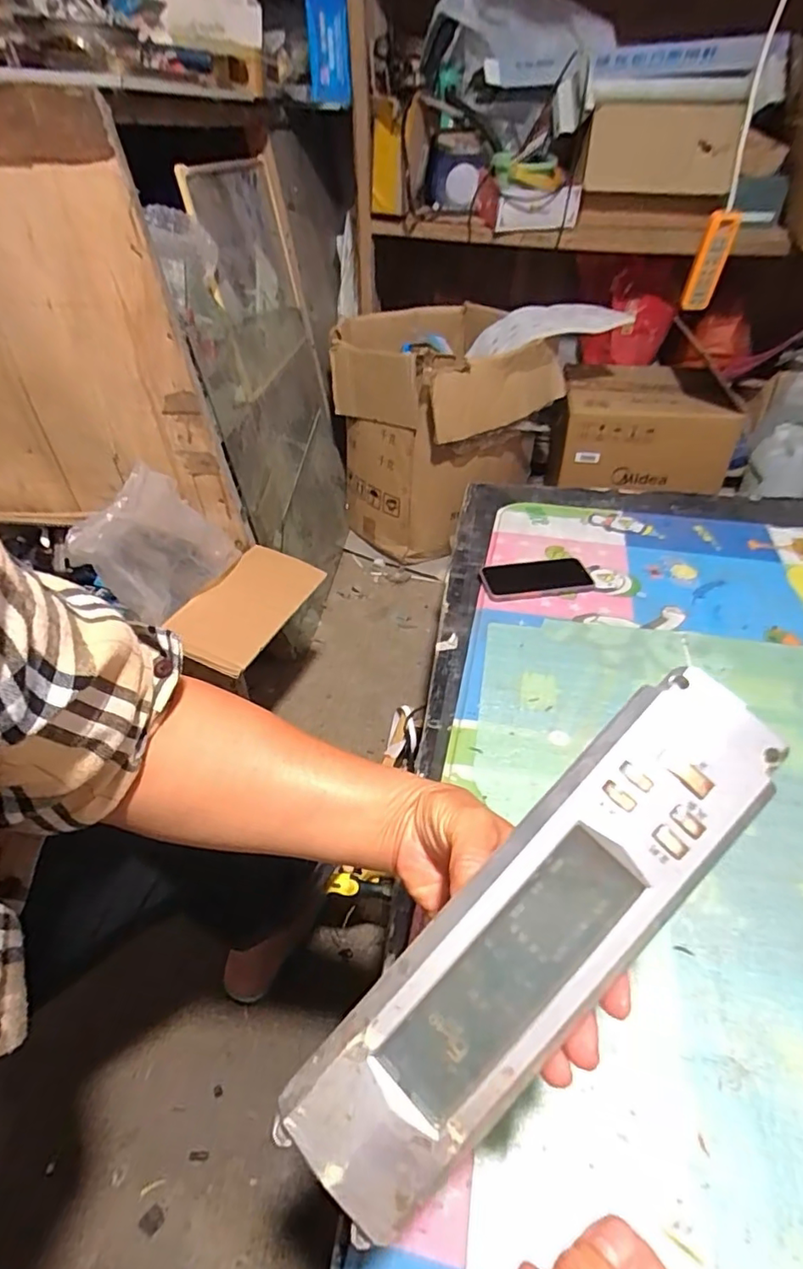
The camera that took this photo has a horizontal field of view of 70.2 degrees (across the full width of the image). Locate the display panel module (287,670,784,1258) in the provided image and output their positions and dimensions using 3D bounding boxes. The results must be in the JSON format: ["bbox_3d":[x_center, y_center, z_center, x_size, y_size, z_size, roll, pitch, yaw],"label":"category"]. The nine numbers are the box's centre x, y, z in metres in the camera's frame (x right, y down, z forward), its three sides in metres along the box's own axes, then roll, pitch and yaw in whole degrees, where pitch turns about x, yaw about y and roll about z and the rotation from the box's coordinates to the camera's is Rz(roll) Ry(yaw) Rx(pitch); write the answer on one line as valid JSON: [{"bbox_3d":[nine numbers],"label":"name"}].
[{"bbox_3d":[0.062,0.133,0.257,0.071,0.014,0.272,42,85,17],"label":"display panel module"}]

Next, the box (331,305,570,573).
[{"bbox_3d":[0.093,-0.453,1.314,0.370,0.435,0.378,-29,50,-23],"label":"box"}]

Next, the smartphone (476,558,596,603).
[{"bbox_3d":[0.195,-0.081,0.834,0.150,0.010,0.083,-6,42,-4],"label":"smartphone"}]

